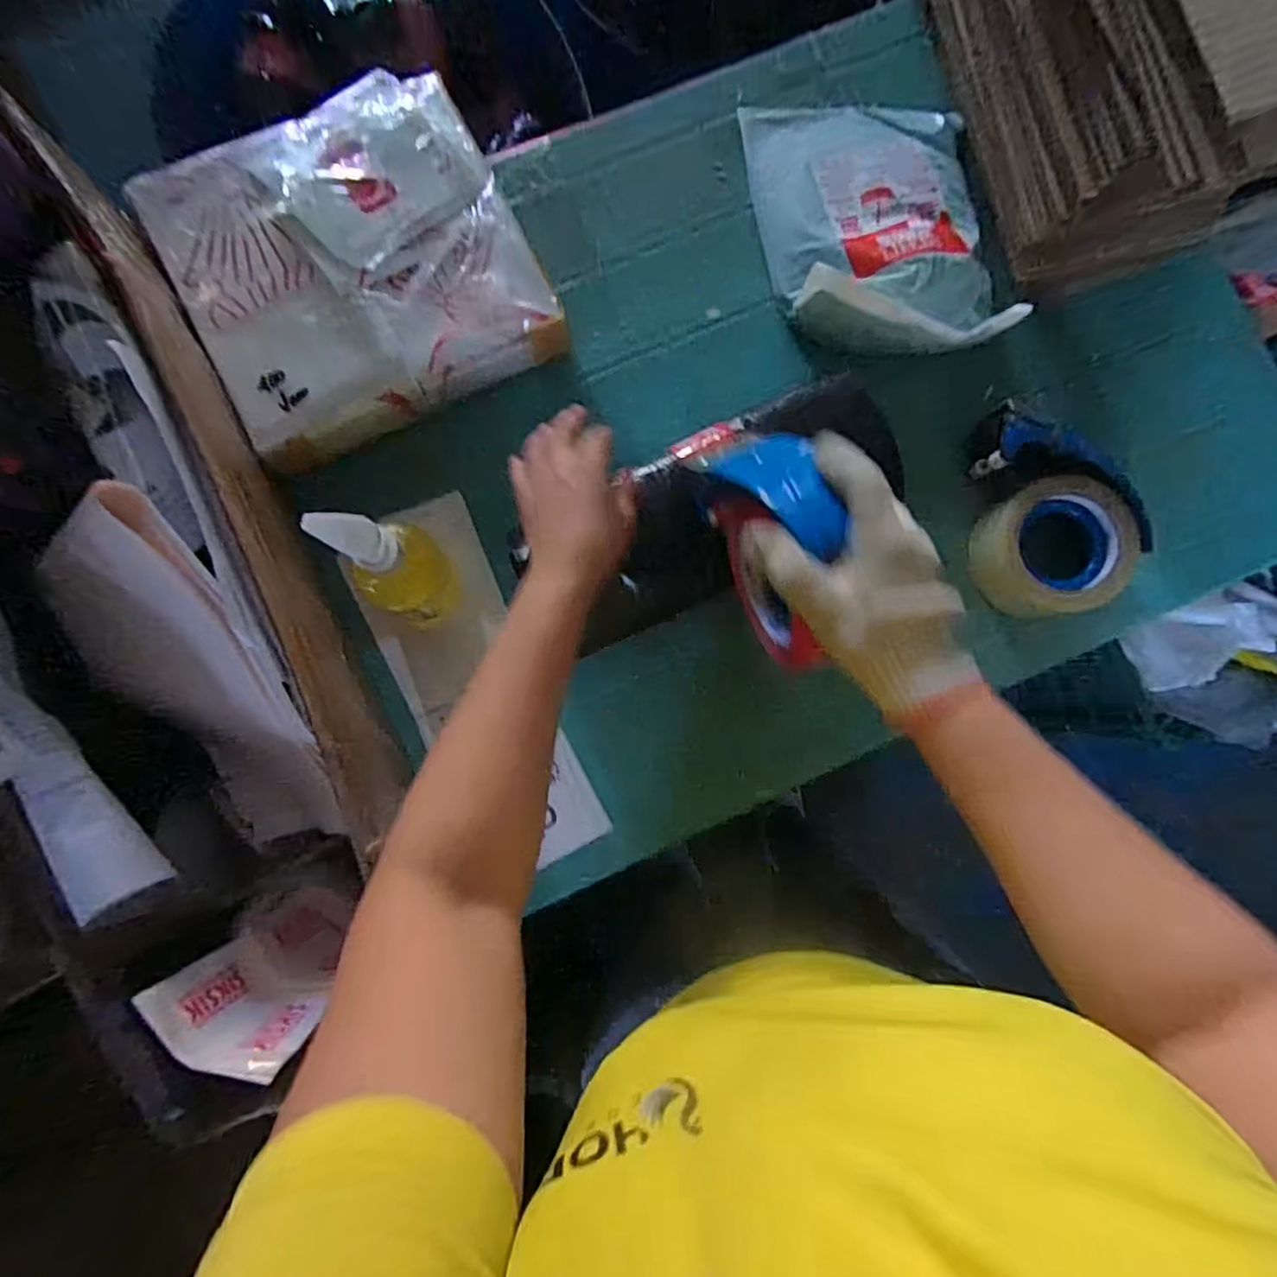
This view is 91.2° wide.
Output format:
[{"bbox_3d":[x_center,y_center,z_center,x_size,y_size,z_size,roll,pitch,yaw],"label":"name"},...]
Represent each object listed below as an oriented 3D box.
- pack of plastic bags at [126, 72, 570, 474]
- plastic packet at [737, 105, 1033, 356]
[{"bbox_3d":[-0.215,-0.288,0.485,0.257,0.070,0.236,-28,86,-5],"label":"pack of plastic bags"},{"bbox_3d":[0.198,-0.354,0.525,0.174,0.047,0.247,-11,85,-3],"label":"plastic packet"}]

